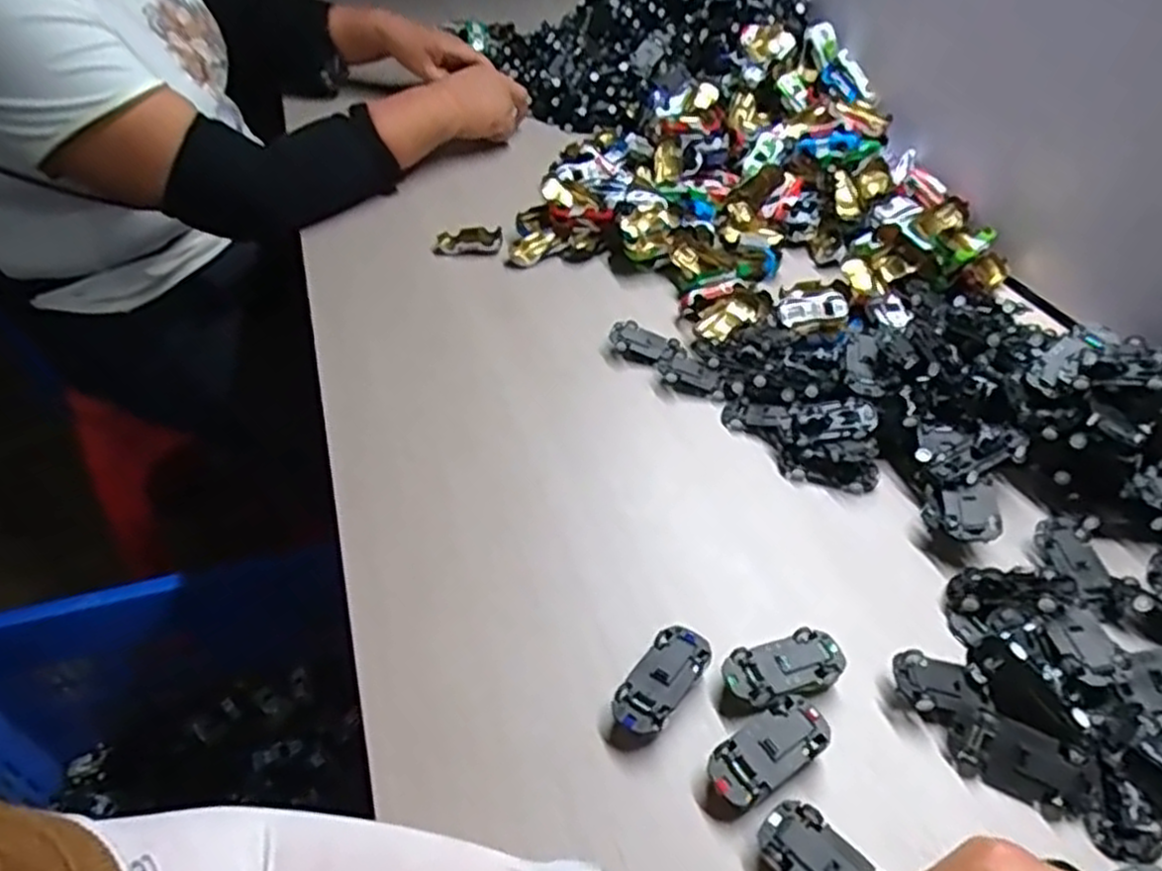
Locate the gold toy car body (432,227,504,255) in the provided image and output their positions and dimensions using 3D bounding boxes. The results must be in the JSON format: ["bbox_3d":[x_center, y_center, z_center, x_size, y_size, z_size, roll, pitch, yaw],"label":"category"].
[{"bbox_3d":[-0.111,-0.192,0.758,0.063,0.017,0.035,-1,45,1],"label":"gold toy car body"}]

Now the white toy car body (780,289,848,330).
[{"bbox_3d":[0.194,-0.106,0.630,0.068,0.015,0.031,-18,47,-15],"label":"white toy car body"}]

